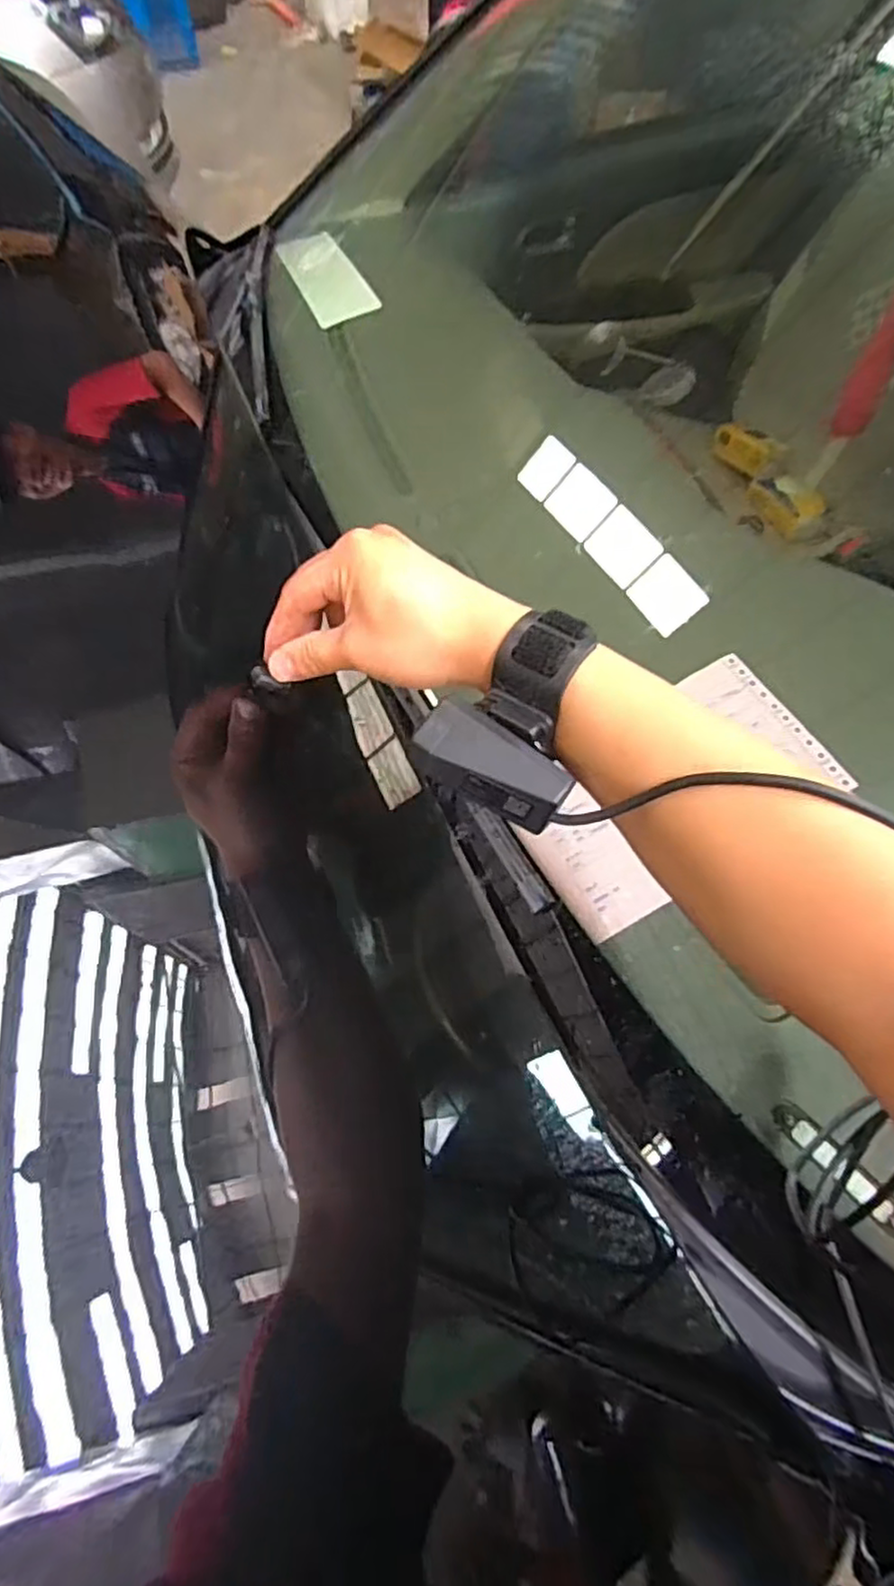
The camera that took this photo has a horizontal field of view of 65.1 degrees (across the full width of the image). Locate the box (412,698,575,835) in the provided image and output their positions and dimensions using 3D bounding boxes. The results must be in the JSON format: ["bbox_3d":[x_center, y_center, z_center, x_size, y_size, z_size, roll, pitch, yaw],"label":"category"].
[{"bbox_3d":[0.020,-0.011,0.307,0.066,0.026,0.030,28,65,15],"label":"box"}]

